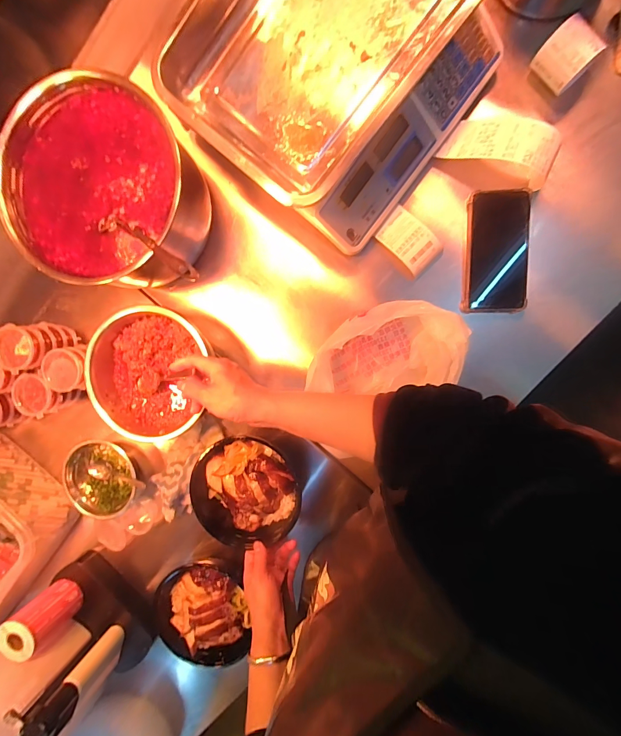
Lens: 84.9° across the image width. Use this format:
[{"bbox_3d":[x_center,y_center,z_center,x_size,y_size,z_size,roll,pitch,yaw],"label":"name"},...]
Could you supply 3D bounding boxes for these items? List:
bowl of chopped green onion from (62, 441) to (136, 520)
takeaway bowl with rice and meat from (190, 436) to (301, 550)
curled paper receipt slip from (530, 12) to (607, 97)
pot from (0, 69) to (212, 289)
[{"bbox_3d":[-0.353,0.185,0.576,0.121,0.048,0.128,1,96,7],"label":"bowl of chopped green onion"},{"bbox_3d":[-0.100,0.191,0.513,0.162,0.051,0.162,1,96,7],"label":"takeaway bowl with rice and meat"},{"bbox_3d":[0.325,-0.396,0.439,0.058,0.056,0.050,45,99,1],"label":"curled paper receipt slip"},{"bbox_3d":[-0.278,-0.239,0.461,0.256,0.136,0.237,1,96,7],"label":"pot"}]

